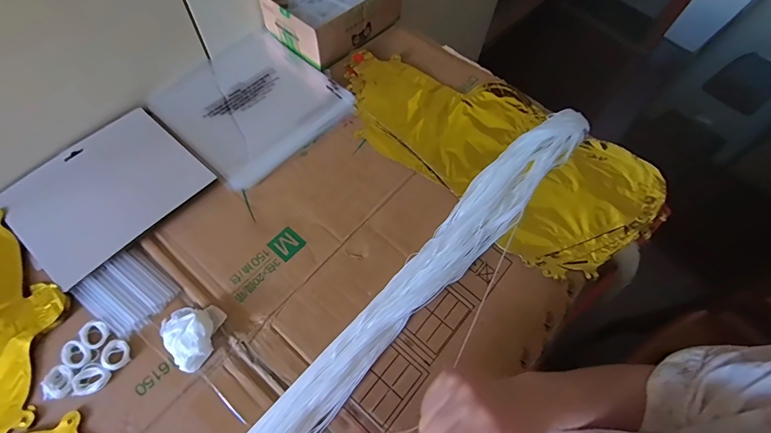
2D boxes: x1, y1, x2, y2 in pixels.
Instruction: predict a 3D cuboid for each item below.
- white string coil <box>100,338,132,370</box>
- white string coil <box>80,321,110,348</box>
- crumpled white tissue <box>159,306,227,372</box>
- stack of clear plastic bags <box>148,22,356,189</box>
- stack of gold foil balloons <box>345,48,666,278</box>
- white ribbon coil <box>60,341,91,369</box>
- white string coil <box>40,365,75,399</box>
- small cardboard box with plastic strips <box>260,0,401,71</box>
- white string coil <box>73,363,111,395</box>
[{"bbox_3d":[-0.268,0.137,0.388,0.025,0.004,0.028,-28,68,-17],"label":"white string coil"},{"bbox_3d":[-0.294,0.119,0.394,0.029,0.004,0.025,16,63,4],"label":"white string coil"},{"bbox_3d":[-0.194,0.113,0.394,0.058,0.028,0.064,-39,72,-21],"label":"crumpled white tissue"},{"bbox_3d":[-0.190,-0.165,0.553,0.217,0.006,0.219,39,67,15],"label":"stack of clear plastic bags"},{"bbox_3d":[0.142,-0.095,0.545,0.459,0.030,0.237,31,65,12],"label":"stack of gold foil balloons"},{"bbox_3d":[-0.306,0.136,0.384,0.031,0.004,0.022,27,64,9],"label":"white ribbon coil"},{"bbox_3d":[-0.314,0.157,0.373,0.028,0.004,0.029,2,63,-3],"label":"white string coil"},{"bbox_3d":[-0.082,-0.332,0.611,0.140,0.064,0.190,38,67,15],"label":"small cardboard box with plastic strips"},{"bbox_3d":[-0.284,0.157,0.375,0.027,0.004,0.031,31,65,11],"label":"white string coil"}]

